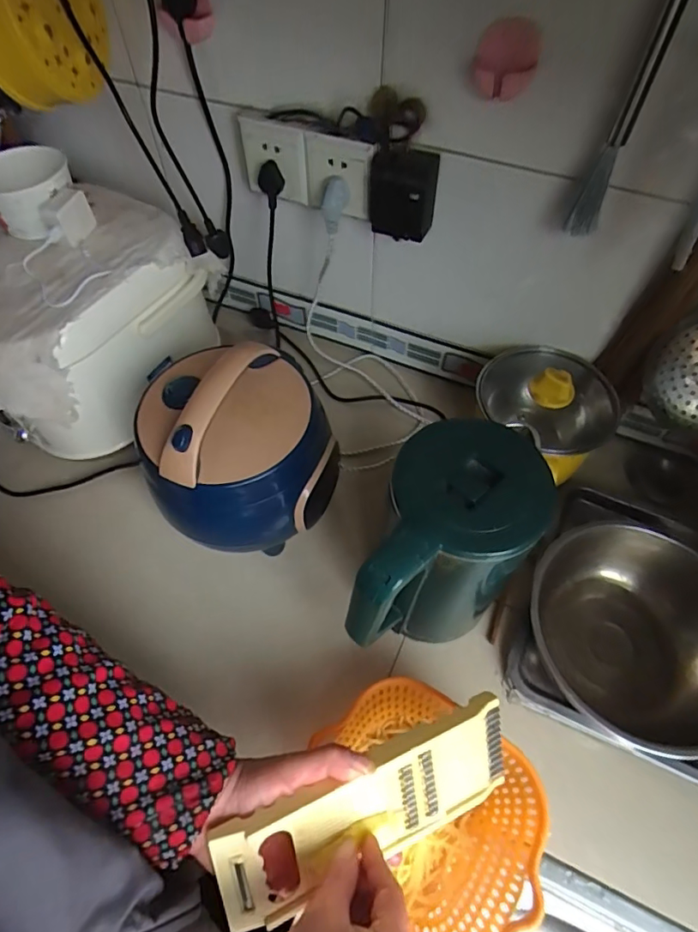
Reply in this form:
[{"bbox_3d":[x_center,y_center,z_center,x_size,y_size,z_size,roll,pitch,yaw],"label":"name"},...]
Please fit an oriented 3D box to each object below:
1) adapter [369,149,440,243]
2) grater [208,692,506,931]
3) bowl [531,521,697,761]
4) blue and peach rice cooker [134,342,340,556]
[{"bbox_3d":[0.058,-0.291,0.535,0.070,0.082,0.041,5,58,3],"label":"adapter"},{"bbox_3d":[0.023,0.262,0.374,0.238,0.089,0.010,-13,16,-22],"label":"grater"},{"bbox_3d":[0.291,0.172,0.502,0.170,0.097,0.207,0,58,0],"label":"bowl"},{"bbox_3d":[-0.122,-0.020,0.553,0.195,0.182,0.179,-11,58,-7],"label":"blue and peach rice cooker"}]

